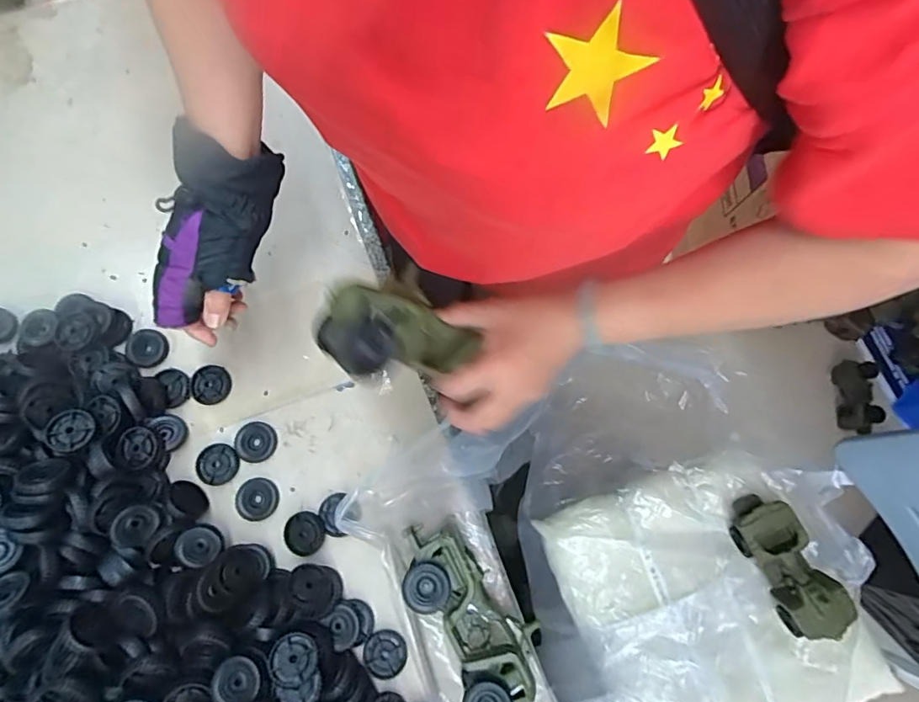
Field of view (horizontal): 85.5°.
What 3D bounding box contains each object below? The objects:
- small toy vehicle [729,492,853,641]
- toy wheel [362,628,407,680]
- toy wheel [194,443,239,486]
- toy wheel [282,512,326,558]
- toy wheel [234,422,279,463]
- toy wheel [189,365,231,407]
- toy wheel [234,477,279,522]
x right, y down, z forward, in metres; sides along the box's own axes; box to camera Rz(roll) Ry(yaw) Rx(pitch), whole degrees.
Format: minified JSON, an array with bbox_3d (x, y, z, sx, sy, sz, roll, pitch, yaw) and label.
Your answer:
[{"bbox_3d":[0.461,0.297,0.696,0.080,0.075,0.185,-25,79,-7],"label":"small toy vehicle"},{"bbox_3d":[-0.076,0.309,0.506,0.043,0.008,0.045,0,77,0],"label":"toy wheel"},{"bbox_3d":[-0.268,0.125,0.548,0.044,0.008,0.044,0,77,0],"label":"toy wheel"},{"bbox_3d":[-0.165,0.194,0.527,0.042,0.011,0.044,0,77,0],"label":"toy wheel"},{"bbox_3d":[-0.225,0.101,0.549,0.041,0.011,0.043,0,77,0],"label":"toy wheel"},{"bbox_3d":[-0.281,0.038,0.563,0.042,0.009,0.043,11,78,2],"label":"toy wheel"},{"bbox_3d":[-0.219,0.160,0.537,0.043,0.008,0.044,0,77,0],"label":"toy wheel"}]

